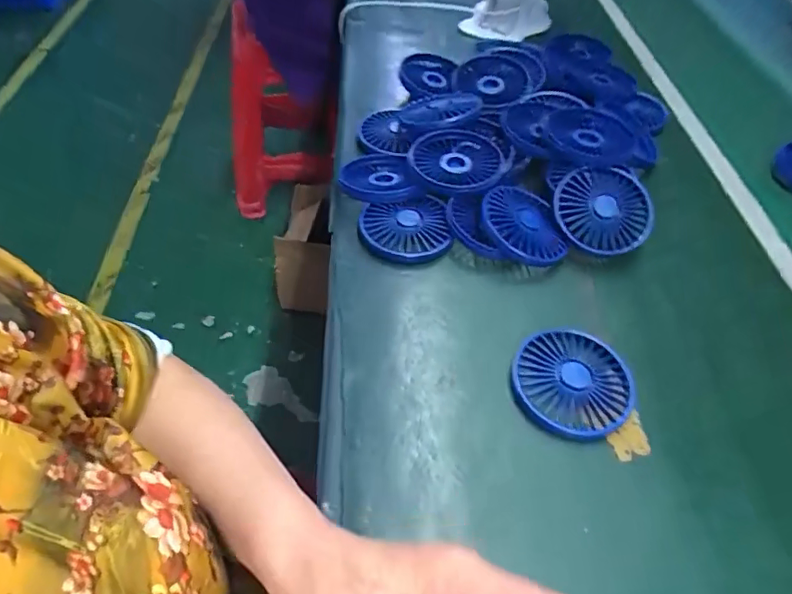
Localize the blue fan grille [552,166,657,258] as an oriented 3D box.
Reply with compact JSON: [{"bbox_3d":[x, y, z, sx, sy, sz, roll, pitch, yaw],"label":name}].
[{"bbox_3d":[0.194,-0.083,0.476,0.087,0.018,0.092,-1,70,3],"label":"blue fan grille"}]

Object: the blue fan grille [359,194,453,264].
[{"bbox_3d":[0.008,-0.061,0.470,0.082,0.021,0.075,-2,51,-7],"label":"blue fan grille"}]

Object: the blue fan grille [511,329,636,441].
[{"bbox_3d":[0.133,0.060,0.381,0.087,0.016,0.090,16,52,8],"label":"blue fan grille"}]

